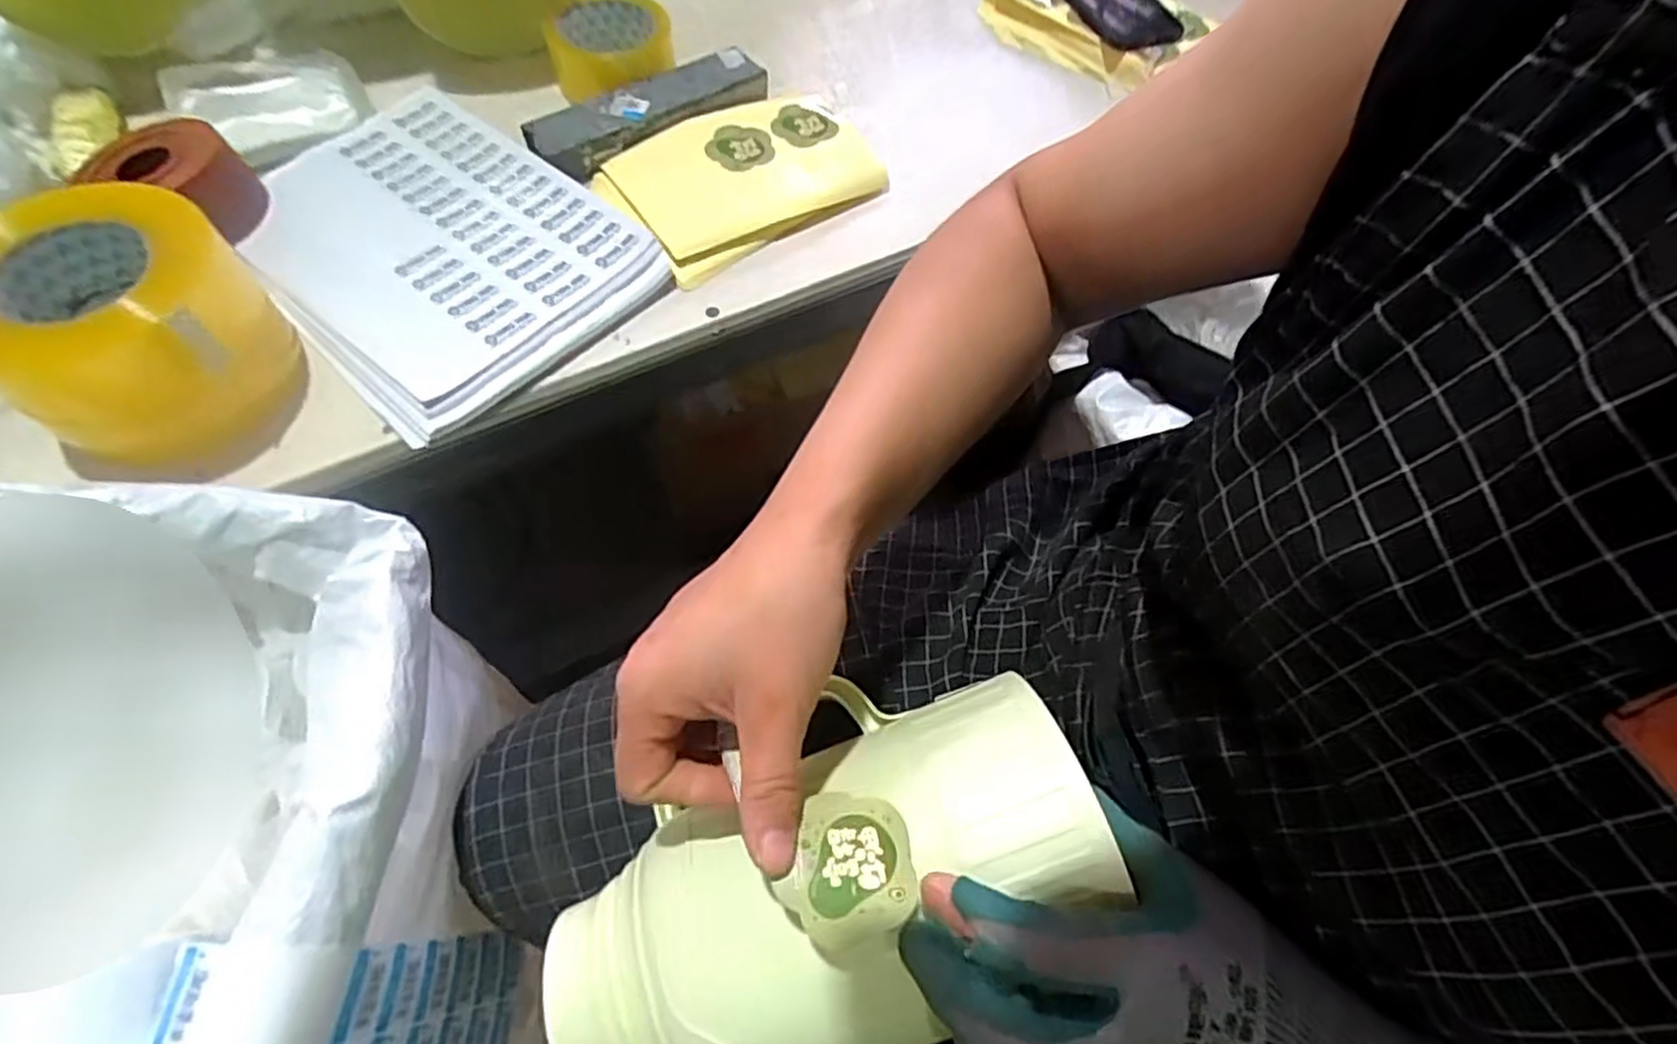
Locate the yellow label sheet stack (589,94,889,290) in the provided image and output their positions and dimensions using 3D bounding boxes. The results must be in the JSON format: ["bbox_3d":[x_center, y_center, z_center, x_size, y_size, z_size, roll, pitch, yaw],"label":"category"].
[{"bbox_3d":[-0.071,-0.277,0.595,0.206,0.018,0.140,-32,68,-19],"label":"yellow label sheet stack"}]

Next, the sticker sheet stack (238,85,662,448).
[{"bbox_3d":[-0.296,-0.206,0.542,0.299,0.015,0.215,39,66,17],"label":"sticker sheet stack"}]

